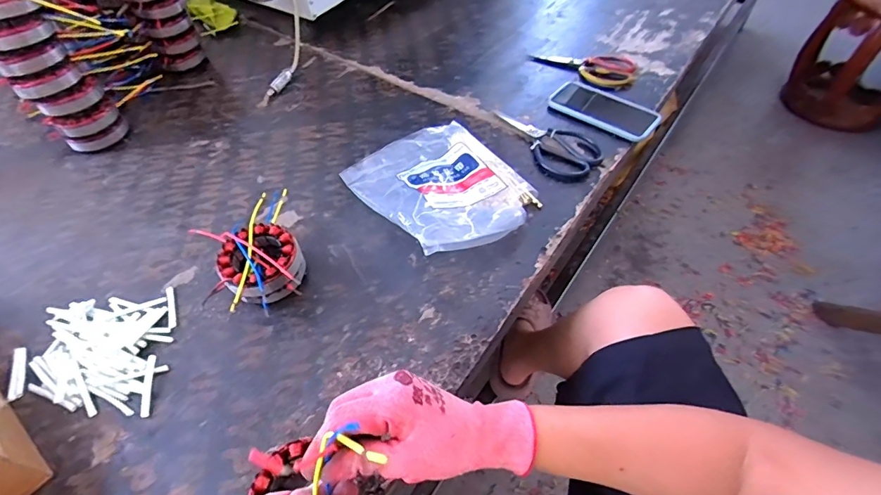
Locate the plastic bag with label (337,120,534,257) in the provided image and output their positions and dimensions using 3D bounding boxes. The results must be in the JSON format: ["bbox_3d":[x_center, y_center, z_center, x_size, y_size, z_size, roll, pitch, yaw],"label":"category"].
[{"bbox_3d":[0.000,-0.098,0.606,0.198,0.061,0.248,-29,57,-20],"label":"plastic bag with label"}]

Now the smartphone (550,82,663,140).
[{"bbox_3d":[0.272,-0.229,0.732,0.178,0.015,0.101,34,52,29],"label":"smartphone"}]

